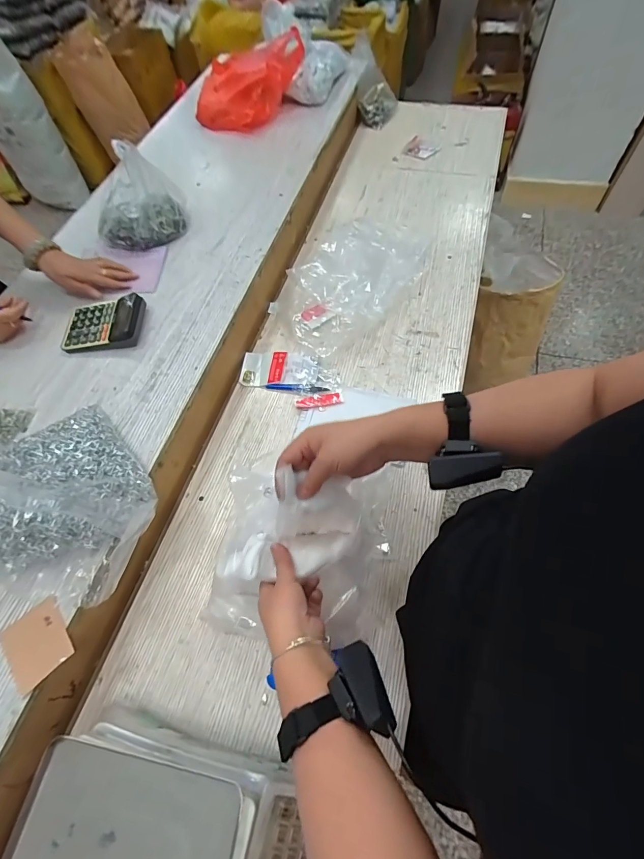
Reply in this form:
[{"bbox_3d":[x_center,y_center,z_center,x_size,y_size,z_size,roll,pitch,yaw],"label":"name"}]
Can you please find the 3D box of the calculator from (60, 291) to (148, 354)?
[{"bbox_3d":[-0.416,-0.201,0.717,0.149,0.034,0.117,-1,62,5],"label":"calculator"}]

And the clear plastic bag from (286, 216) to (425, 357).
[{"bbox_3d":[0.082,-0.329,0.816,0.181,0.089,0.385,34,70,20],"label":"clear plastic bag"}]

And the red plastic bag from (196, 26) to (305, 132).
[{"bbox_3d":[-0.200,-0.934,1.032,0.208,0.124,0.271,27,68,17],"label":"red plastic bag"}]

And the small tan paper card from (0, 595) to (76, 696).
[{"bbox_3d":[-0.364,0.274,0.491,0.068,0.005,0.084,-31,74,-28],"label":"small tan paper card"}]

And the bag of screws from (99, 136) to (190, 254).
[{"bbox_3d":[-0.391,-0.474,0.783,0.192,0.168,0.107,-20,63,-6],"label":"bag of screws"}]

